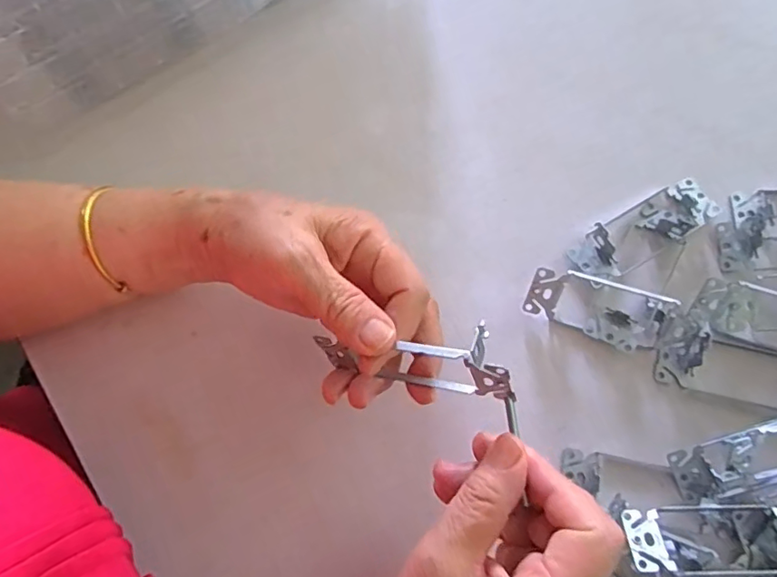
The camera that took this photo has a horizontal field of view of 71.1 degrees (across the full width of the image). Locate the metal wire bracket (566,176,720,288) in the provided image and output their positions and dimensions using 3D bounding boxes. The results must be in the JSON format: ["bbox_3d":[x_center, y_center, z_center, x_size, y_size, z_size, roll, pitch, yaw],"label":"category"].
[{"bbox_3d":[0.174,-0.041,0.364,0.105,0.018,0.037,-29,77,-5],"label":"metal wire bracket"}]

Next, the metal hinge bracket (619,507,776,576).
[{"bbox_3d":[0.187,0.140,0.303,0.108,0.015,0.036,-1,55,1],"label":"metal hinge bracket"}]

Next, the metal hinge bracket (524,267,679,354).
[{"bbox_3d":[0.136,0.011,0.349,0.090,0.023,0.042,19,78,6],"label":"metal hinge bracket"}]

